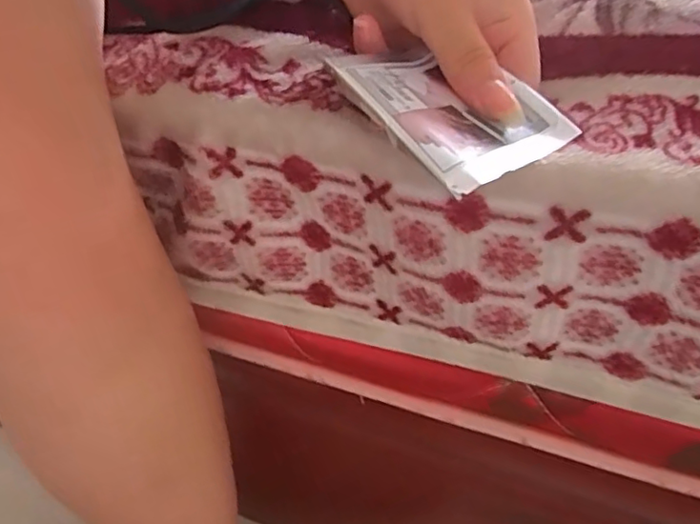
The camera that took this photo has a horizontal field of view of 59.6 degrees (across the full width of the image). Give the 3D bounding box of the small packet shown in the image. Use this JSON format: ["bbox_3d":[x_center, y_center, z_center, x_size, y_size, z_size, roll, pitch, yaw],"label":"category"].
[{"bbox_3d":[0.039,-0.062,0.241,0.068,0.010,0.078,-30,67,-32],"label":"small packet"}]

